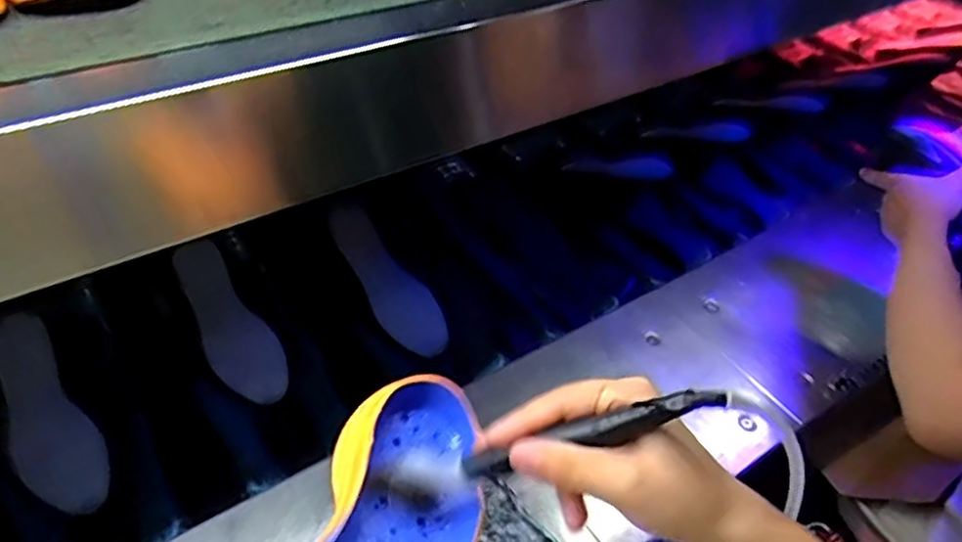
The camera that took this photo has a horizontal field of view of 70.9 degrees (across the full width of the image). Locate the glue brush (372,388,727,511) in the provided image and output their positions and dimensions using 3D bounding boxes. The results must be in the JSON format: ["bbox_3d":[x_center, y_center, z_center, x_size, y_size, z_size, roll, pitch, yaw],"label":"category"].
[{"bbox_3d":[0.029,0.080,0.322,0.166,0.030,0.026,-23,36,20],"label":"glue brush"}]

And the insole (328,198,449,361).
[{"bbox_3d":[-0.116,0.008,0.831,0.066,0.007,0.219,-31,77,-16],"label":"insole"}]

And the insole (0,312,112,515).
[{"bbox_3d":[-0.426,0.138,0.654,0.070,0.006,0.210,-29,76,-26],"label":"insole"}]

